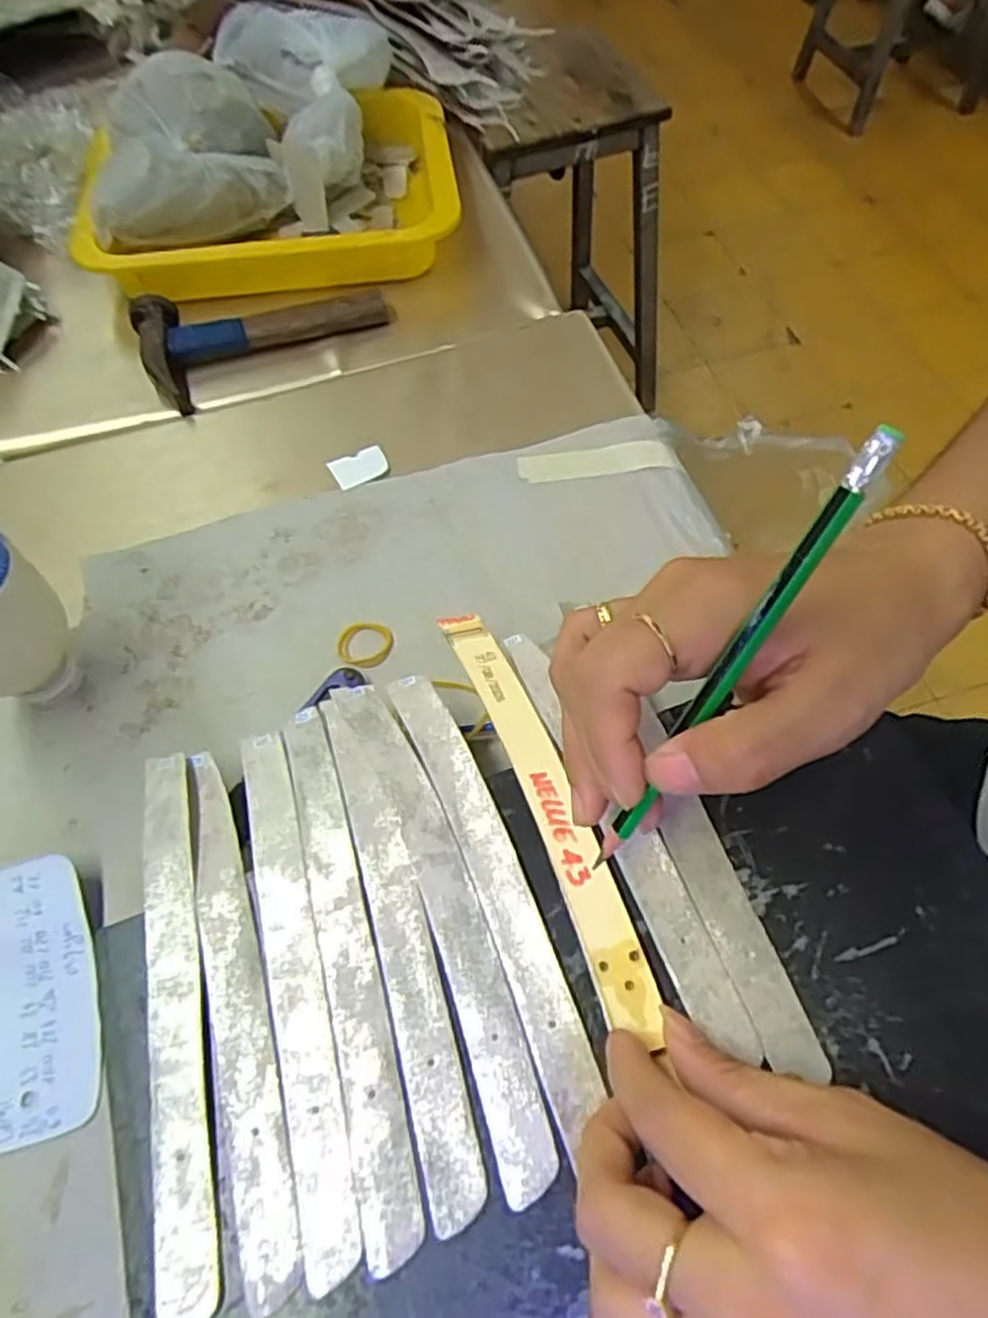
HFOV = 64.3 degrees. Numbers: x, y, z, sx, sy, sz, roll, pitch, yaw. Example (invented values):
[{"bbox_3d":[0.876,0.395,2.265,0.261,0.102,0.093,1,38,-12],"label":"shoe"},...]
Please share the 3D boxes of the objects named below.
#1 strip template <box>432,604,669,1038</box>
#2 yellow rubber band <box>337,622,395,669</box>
[{"bbox_3d":[0.018,0.049,0.299,0.021,0.005,0.172,-27,59,4],"label":"strip template"},{"bbox_3d":[-0.064,-0.008,0.388,0.028,0.004,0.027,-1,60,1],"label":"yellow rubber band"}]

